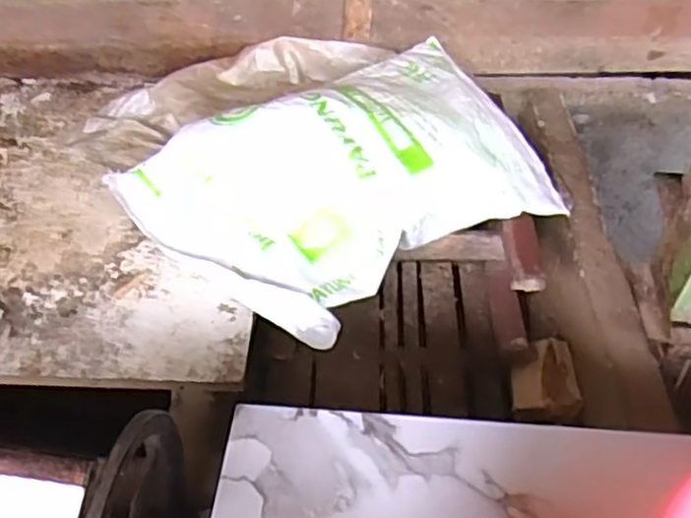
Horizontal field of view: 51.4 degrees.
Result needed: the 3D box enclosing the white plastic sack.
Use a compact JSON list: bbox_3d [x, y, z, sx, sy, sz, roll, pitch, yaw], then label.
[{"bbox_3d":[0.021,-0.145,1.211,0.658,0.188,0.446,-31,51,-30],"label":"white plastic sack"}]

